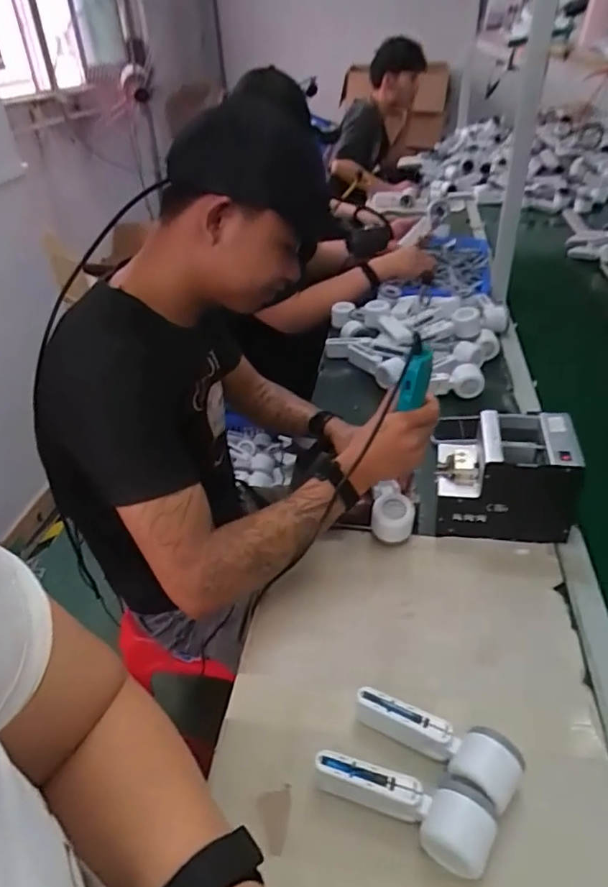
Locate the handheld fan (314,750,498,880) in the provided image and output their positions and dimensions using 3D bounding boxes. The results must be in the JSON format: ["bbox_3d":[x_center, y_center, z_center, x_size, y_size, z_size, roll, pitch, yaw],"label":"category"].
[{"bbox_3d":[0.093,0.334,0.528,0.169,0.050,0.055,18,42,26],"label":"handheld fan"}]

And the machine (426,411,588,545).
[{"bbox_3d":[0.288,0.053,0.809,0.181,0.167,0.117,6,38,12],"label":"machine"}]

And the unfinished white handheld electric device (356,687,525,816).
[{"bbox_3d":[0.137,0.299,0.571,0.166,0.055,0.055,25,45,33],"label":"unfinished white handheld electric device"}]

